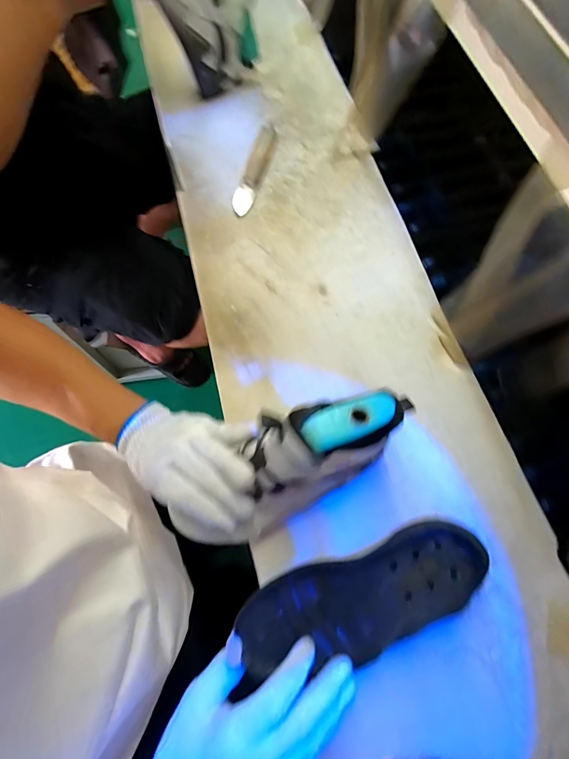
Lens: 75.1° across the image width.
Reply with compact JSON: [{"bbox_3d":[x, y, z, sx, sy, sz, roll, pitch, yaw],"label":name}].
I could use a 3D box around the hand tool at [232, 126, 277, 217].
[{"bbox_3d":[-0.042,-0.306,0.540,0.028,0.014,0.163,14,71,6],"label":"hand tool"}]

